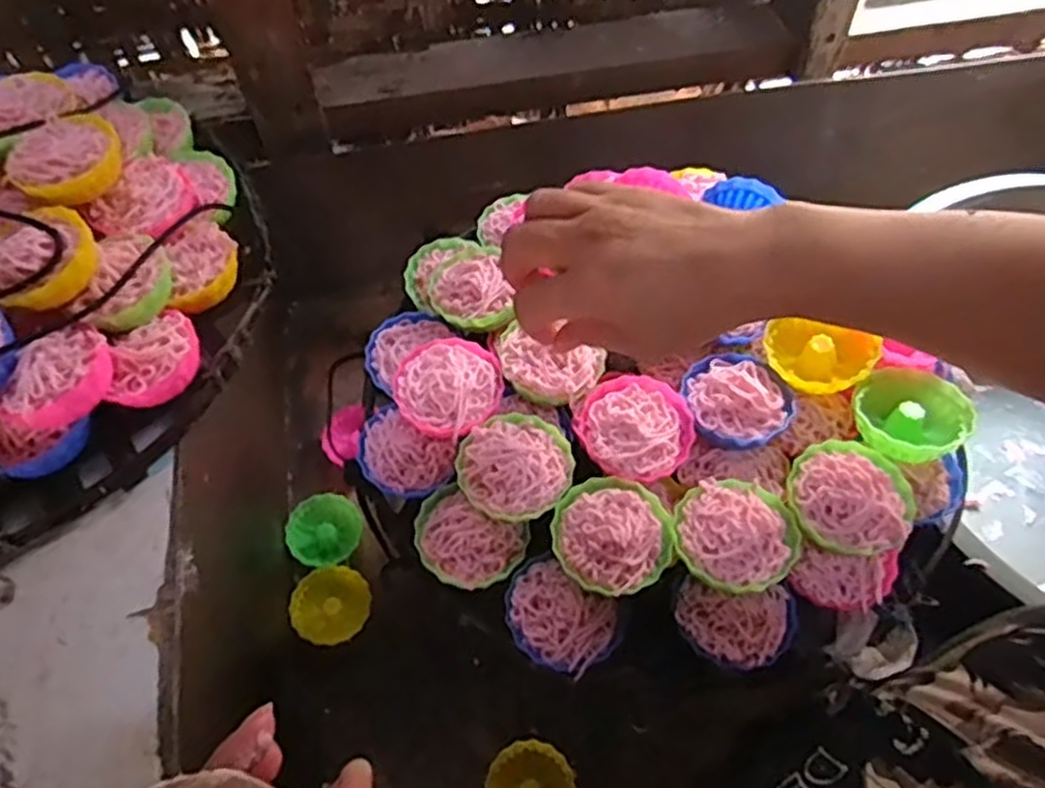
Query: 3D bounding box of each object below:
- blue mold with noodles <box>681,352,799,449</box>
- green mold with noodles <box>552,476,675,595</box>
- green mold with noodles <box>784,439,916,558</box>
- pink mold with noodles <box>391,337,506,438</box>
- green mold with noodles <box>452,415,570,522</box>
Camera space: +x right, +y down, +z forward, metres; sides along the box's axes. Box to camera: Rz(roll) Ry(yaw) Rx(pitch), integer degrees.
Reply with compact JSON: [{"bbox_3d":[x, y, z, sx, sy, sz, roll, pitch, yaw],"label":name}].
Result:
[{"bbox_3d":[0.121,0.002,0.428,0.060,0.032,0.062,0,59,0],"label":"blue mold with noodles"},{"bbox_3d":[0.045,0.073,0.388,0.058,0.025,0.059,0,59,0],"label":"green mold with noodles"},{"bbox_3d":[0.168,0.056,0.394,0.060,0.032,0.059,0,59,0],"label":"green mold with noodles"},{"bbox_3d":[-0.043,-0.001,0.434,0.059,0.031,0.058,0,59,0],"label":"pink mold with noodles"},{"bbox_3d":[-0.004,0.040,0.409,0.060,0.029,0.059,0,59,0],"label":"green mold with noodles"}]

